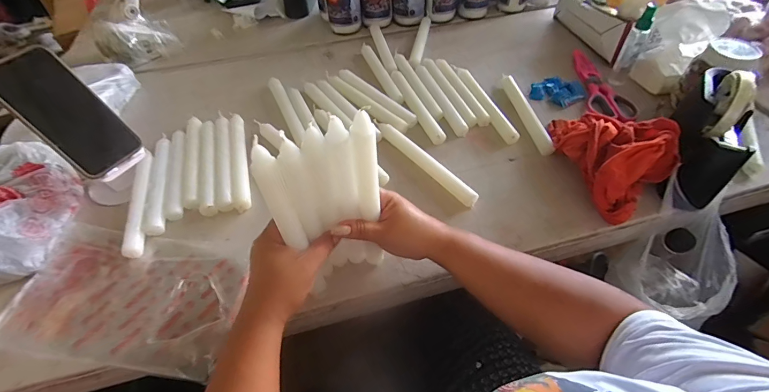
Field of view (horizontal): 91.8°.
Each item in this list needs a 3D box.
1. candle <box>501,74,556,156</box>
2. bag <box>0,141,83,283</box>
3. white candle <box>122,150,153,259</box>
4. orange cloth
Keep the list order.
[{"bbox_3d":[0.229,-0.138,0.609,0.020,0.020,0.203,-6,50,-3],"label":"candle"},{"bbox_3d":[-0.468,0.022,0.463,0.106,0.078,0.174,-13,50,-9],"label":"bag"},{"bbox_3d":[-0.336,0.008,0.514,0.024,0.017,0.179,-15,51,-10],"label":"white candle"},{"bbox_3d":[0.306,-0.069,0.506,0.113,0.069,0.181,-12,50,-8],"label":"orange cloth"}]

